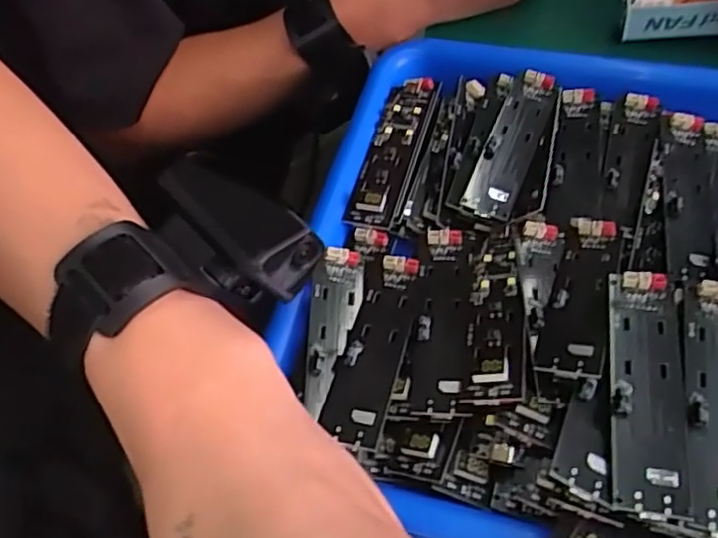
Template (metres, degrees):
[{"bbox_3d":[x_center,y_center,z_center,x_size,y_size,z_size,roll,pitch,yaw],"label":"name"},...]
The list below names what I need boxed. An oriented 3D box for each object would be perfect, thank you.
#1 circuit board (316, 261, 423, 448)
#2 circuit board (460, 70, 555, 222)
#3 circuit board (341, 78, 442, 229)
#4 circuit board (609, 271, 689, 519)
[{"bbox_3d":[0.006,0.031,0.277,0.026,0.011,0.089,10,60,9],"label":"circuit board"},{"bbox_3d":[0.076,-0.063,0.331,0.024,0.009,0.091,19,62,14],"label":"circuit board"},{"bbox_3d":[0.017,-0.062,0.334,0.025,0.006,0.097,13,60,11],"label":"circuit board"},{"bbox_3d":[0.102,0.041,0.236,0.024,0.007,0.090,9,60,9],"label":"circuit board"}]

